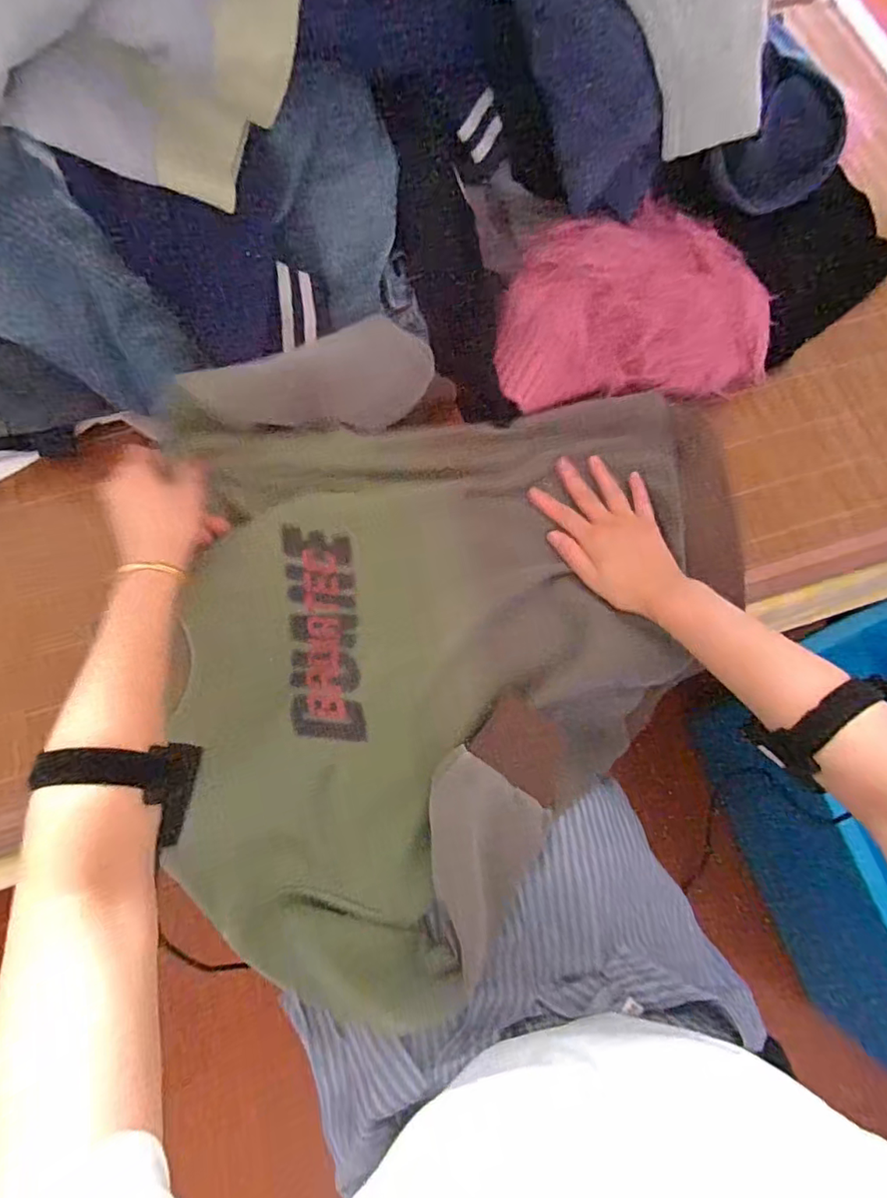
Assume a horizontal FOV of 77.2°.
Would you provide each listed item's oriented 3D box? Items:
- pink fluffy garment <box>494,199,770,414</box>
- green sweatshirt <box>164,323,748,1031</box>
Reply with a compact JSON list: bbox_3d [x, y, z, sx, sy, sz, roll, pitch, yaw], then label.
[{"bbox_3d":[0.180,-0.268,0.525,0.254,0.084,0.143,-4,74,-2],"label":"pink fluffy garment"},{"bbox_3d":[0.018,0.055,0.483,0.460,0.124,0.544,0,79,-2],"label":"green sweatshirt"}]

